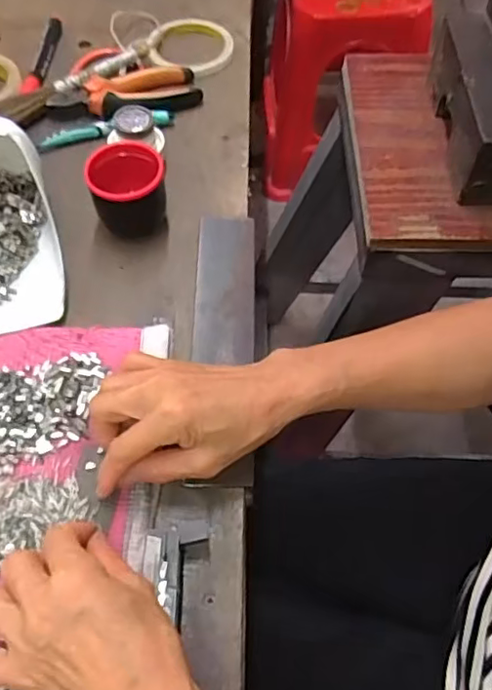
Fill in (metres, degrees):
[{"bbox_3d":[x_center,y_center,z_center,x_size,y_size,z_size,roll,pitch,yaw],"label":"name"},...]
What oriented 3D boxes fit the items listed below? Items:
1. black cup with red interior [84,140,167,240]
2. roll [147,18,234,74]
[{"bbox_3d":[-0.102,-0.134,0.520,0.065,0.057,0.073,-2,59,-2],"label":"black cup with red interior"},{"bbox_3d":[-0.062,-0.341,0.672,0.094,0.015,0.100,0,59,0],"label":"roll"}]

